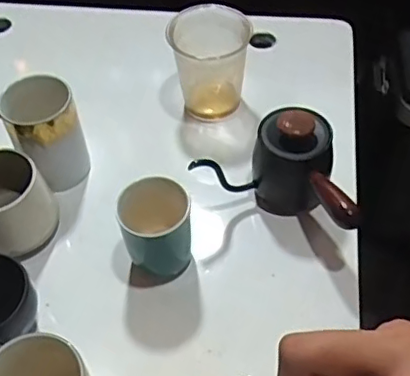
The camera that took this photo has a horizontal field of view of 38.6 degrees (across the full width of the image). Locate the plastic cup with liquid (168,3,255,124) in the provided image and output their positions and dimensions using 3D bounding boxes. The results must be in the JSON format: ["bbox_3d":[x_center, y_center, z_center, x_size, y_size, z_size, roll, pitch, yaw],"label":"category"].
[{"bbox_3d":[0.008,-0.140,0.666,0.082,0.104,0.075,-2,52,2],"label":"plastic cup with liquid"}]

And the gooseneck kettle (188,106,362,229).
[{"bbox_3d":[0.084,-0.018,0.575,0.164,0.095,0.092,26,58,22],"label":"gooseneck kettle"}]

